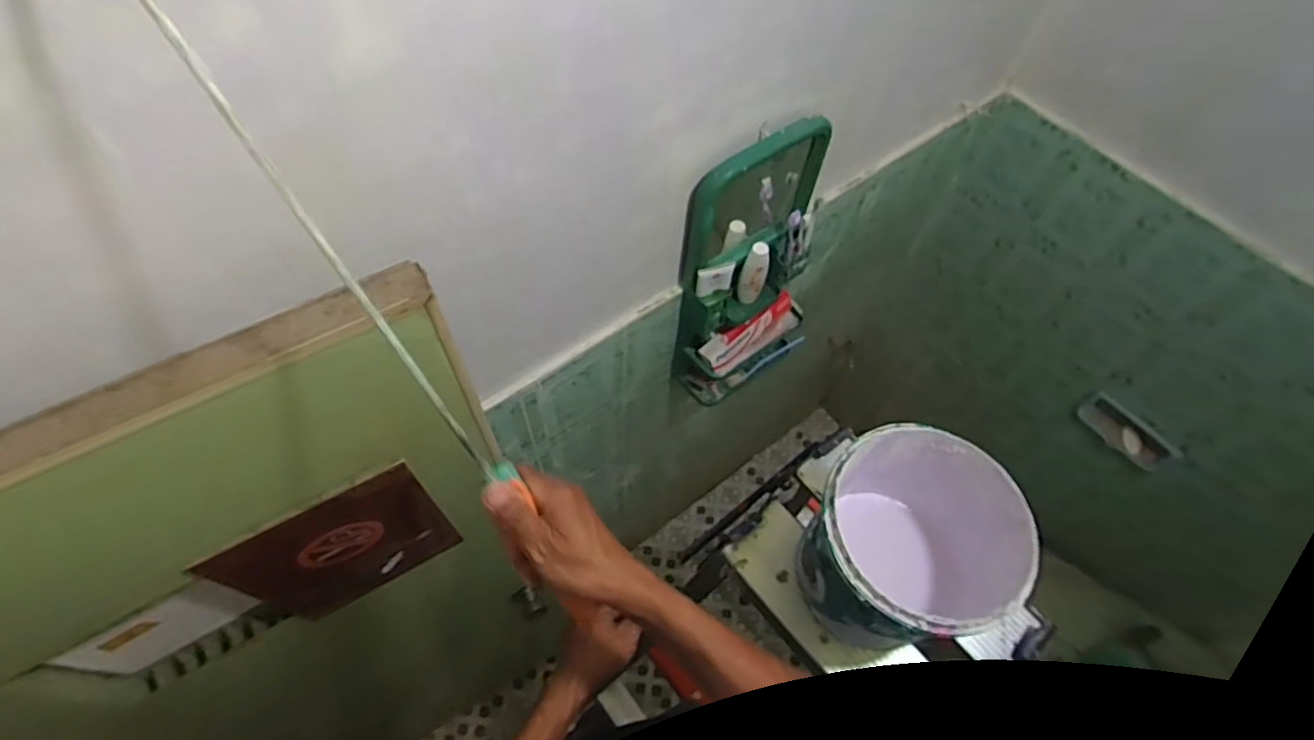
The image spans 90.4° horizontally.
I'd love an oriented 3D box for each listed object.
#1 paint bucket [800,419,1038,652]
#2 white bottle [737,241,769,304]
[{"bbox_3d":[0.208,0.167,0.602,0.156,0.205,0.155,1,61,-2],"label":"paint bucket"},{"bbox_3d":[0.164,-0.164,1.099,0.033,0.140,0.036,1,61,-2],"label":"white bottle"}]

